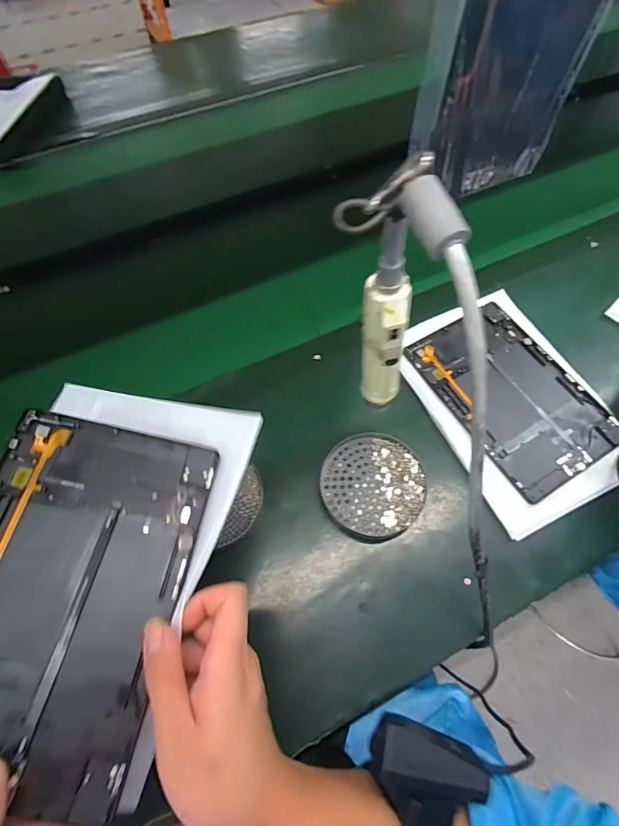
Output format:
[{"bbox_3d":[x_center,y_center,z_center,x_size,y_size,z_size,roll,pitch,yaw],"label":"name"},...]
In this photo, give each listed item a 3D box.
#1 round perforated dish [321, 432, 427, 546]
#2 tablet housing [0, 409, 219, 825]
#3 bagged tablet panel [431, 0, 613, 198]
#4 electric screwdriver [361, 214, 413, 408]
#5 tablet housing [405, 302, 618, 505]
[{"bbox_3d":[0.070,0.080,0.472,0.110,0.028,0.116,-1,61,2],"label":"round perforated dish"},{"bbox_3d":[-0.172,0.121,0.296,0.157,0.010,0.235,12,67,0],"label":"tablet housing"},{"bbox_3d":[0.190,-0.309,0.374,0.159,0.226,0.012,-25,63,-11],"label":"bagged tablet panel"},{"bbox_3d":[0.060,-0.060,0.331,0.038,0.187,0.028,13,63,10],"label":"electric screwdriver"},{"bbox_3d":[0.247,-0.025,0.520,0.152,0.013,0.233,-30,67,-13],"label":"tablet housing"}]

